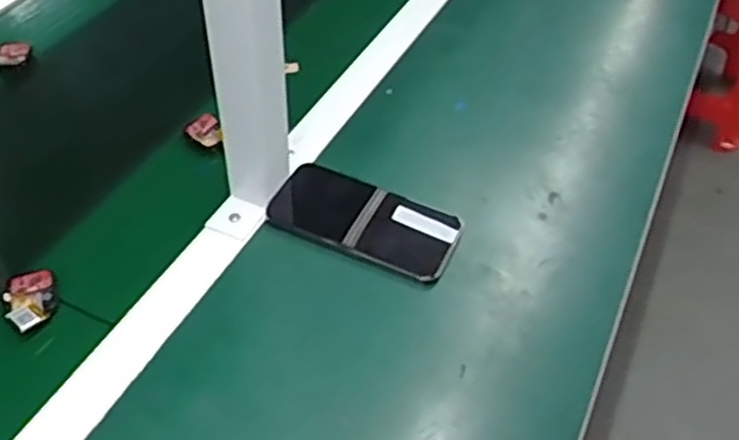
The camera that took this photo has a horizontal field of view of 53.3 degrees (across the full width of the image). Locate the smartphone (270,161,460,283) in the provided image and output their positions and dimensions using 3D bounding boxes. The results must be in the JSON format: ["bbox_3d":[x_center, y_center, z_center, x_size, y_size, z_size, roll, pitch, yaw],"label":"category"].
[{"bbox_3d":[-0.003,-0.002,0.639,0.158,0.014,0.074,22,50,16],"label":"smartphone"}]

